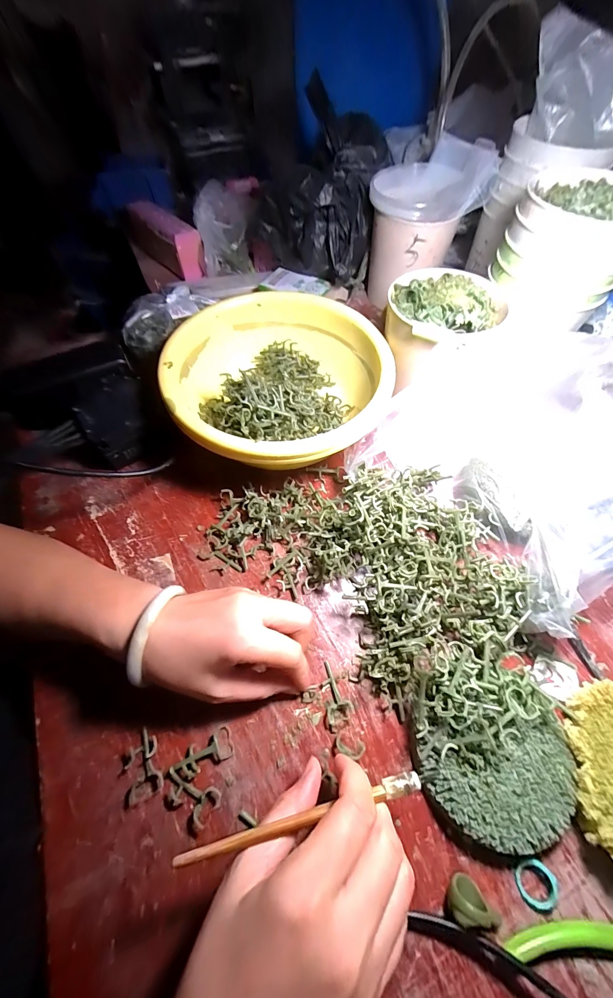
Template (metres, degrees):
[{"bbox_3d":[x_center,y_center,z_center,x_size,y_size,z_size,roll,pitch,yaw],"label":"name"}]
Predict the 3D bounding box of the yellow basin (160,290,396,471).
[{"bbox_3d":[-0.027,-0.121,0.365,0.217,0.085,0.224,0,60,1],"label":"yellow basin"}]

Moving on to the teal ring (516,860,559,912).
[{"bbox_3d":[0.143,0.240,0.206,0.022,0.008,0.022,0,60,1],"label":"teal ring"}]

